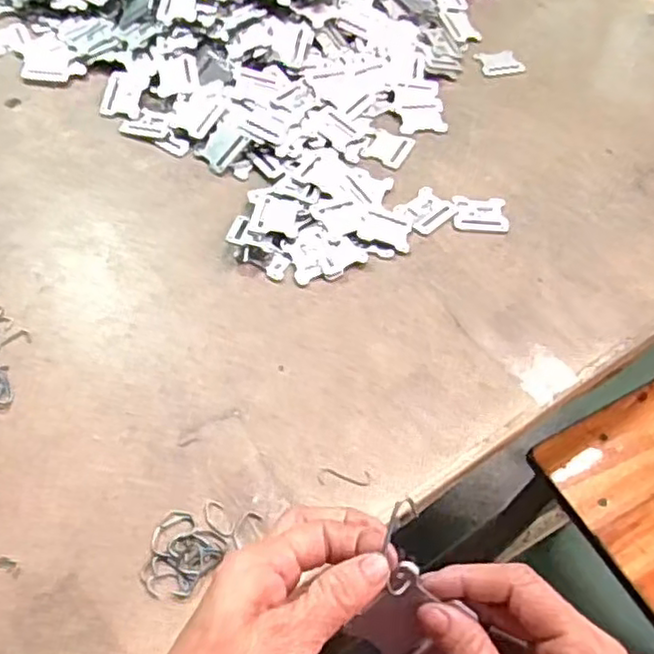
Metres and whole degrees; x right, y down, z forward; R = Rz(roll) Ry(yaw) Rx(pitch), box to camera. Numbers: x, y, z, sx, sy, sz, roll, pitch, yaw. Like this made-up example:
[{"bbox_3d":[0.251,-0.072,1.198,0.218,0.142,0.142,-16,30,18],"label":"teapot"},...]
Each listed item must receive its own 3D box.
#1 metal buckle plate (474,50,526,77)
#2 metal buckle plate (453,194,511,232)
[{"bbox_3d":[0.203,-0.311,0.783,0.051,0.005,0.039,-12,56,-12],"label":"metal buckle plate"},{"bbox_3d":[0.147,-0.109,0.640,0.051,0.004,0.045,2,54,-2],"label":"metal buckle plate"}]

